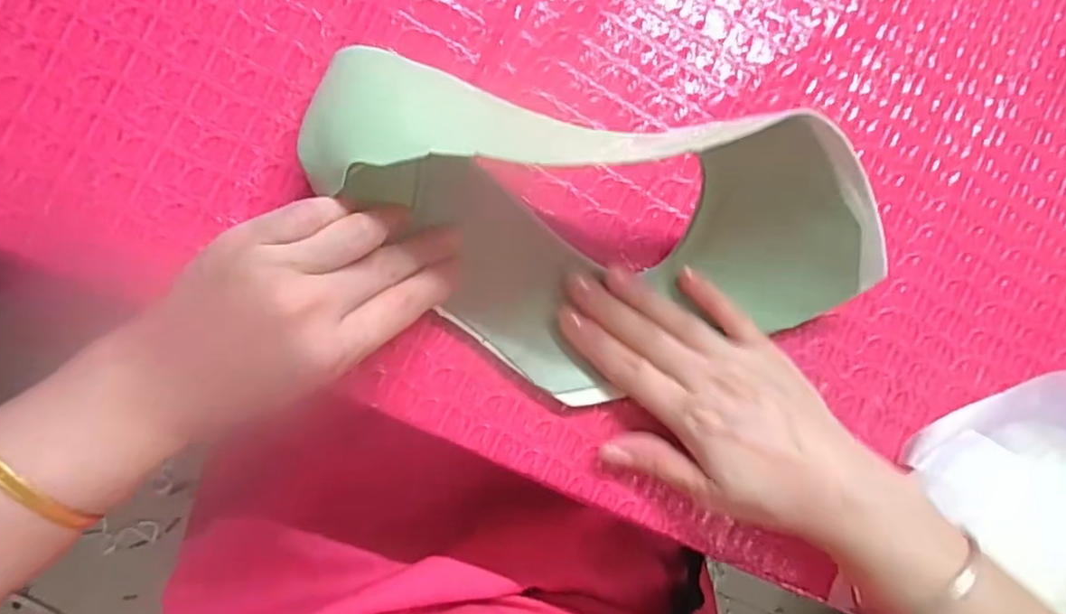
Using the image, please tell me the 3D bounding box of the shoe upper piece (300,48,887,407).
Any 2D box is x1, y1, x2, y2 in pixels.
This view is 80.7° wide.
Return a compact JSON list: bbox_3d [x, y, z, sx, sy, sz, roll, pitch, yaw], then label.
[{"bbox_3d":[0.030,-0.023,0.269,0.245,0.069,0.123,9,88,-9],"label":"shoe upper piece"}]

